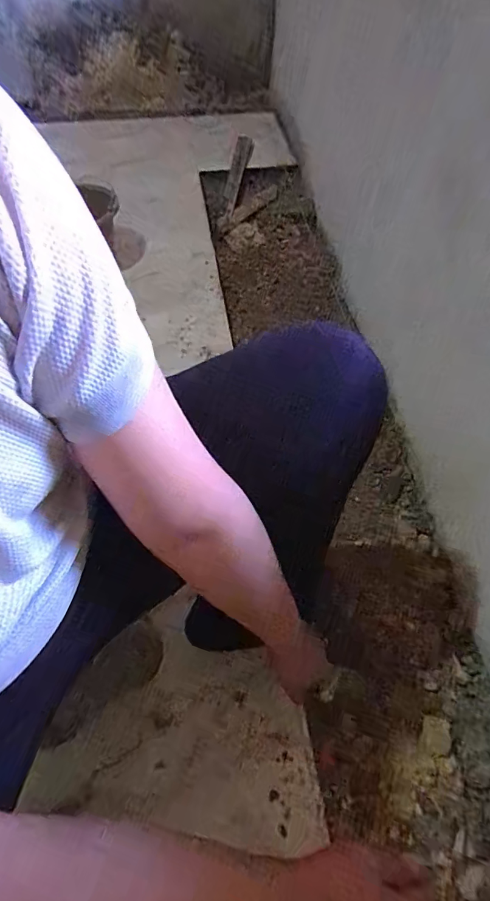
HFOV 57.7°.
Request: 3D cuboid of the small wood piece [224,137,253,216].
[{"bbox_3d":[-0.039,-0.967,1.596,0.063,0.036,0.343,13,89,5],"label":"small wood piece"}]

